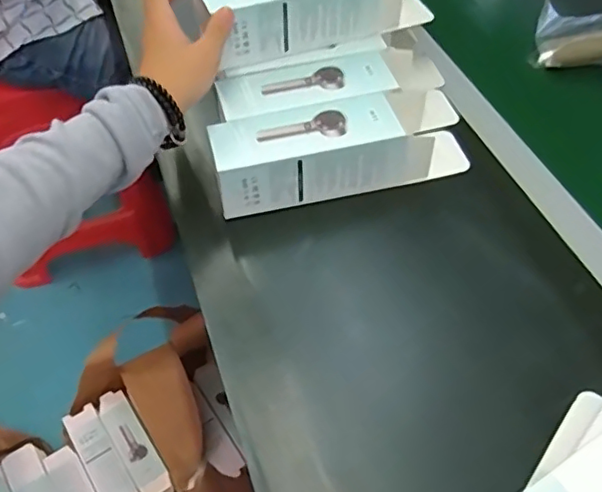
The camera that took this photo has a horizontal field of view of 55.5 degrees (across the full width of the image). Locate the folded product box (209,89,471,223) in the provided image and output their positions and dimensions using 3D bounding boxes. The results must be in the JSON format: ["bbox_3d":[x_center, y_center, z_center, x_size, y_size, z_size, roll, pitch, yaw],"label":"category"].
[{"bbox_3d":[0.034,-0.089,0.513,0.230,0.061,0.067,-10,52,-10],"label":"folded product box"}]

